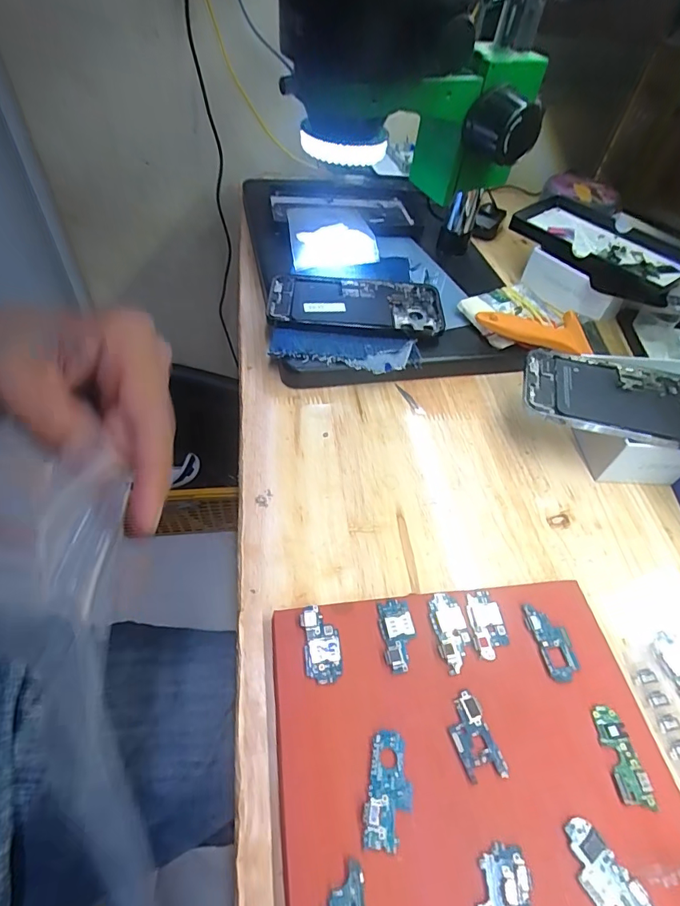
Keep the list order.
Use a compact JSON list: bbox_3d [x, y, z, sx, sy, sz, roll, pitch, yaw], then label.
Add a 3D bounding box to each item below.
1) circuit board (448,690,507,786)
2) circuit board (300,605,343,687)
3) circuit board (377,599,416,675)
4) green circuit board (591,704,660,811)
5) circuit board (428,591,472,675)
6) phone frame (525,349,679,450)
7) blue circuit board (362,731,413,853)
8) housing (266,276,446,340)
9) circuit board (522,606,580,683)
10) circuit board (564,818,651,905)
[{"bbox_3d":[0.068,0.144,0.232,0.021,0.004,0.038,-11,53,-14],"label":"circuit board"},{"bbox_3d":[-0.010,0.106,0.254,0.020,0.004,0.041,-4,52,-9],"label":"circuit board"},{"bbox_3d":[0.034,0.103,0.260,0.019,0.004,0.038,-3,52,-8],"label":"circuit board"},{"bbox_3d":[0.144,0.154,0.233,0.016,0.004,0.044,-3,52,-8],"label":"green circuit board"},{"bbox_3d":[0.064,0.103,0.264,0.020,0.004,0.043,-4,52,-9],"label":"circuit board"},{"bbox_3d":[0.225,-0.042,0.352,0.157,0.010,0.082,14,51,6],"label":"phone frame"},{"bbox_3d":[0.024,0.159,0.216,0.021,0.004,0.045,12,51,4],"label":"blue circuit board"},{"bbox_3d":[0.016,-0.139,0.429,0.160,0.015,0.074,1,52,-3],"label":"housing"},{"bbox_3d":[0.124,0.109,0.266,0.021,0.004,0.043,-7,52,-12],"label":"circuit board"},{"bbox_3d":[0.119,0.189,0.202,0.020,0.004,0.046,-29,59,-26],"label":"circuit board"}]

